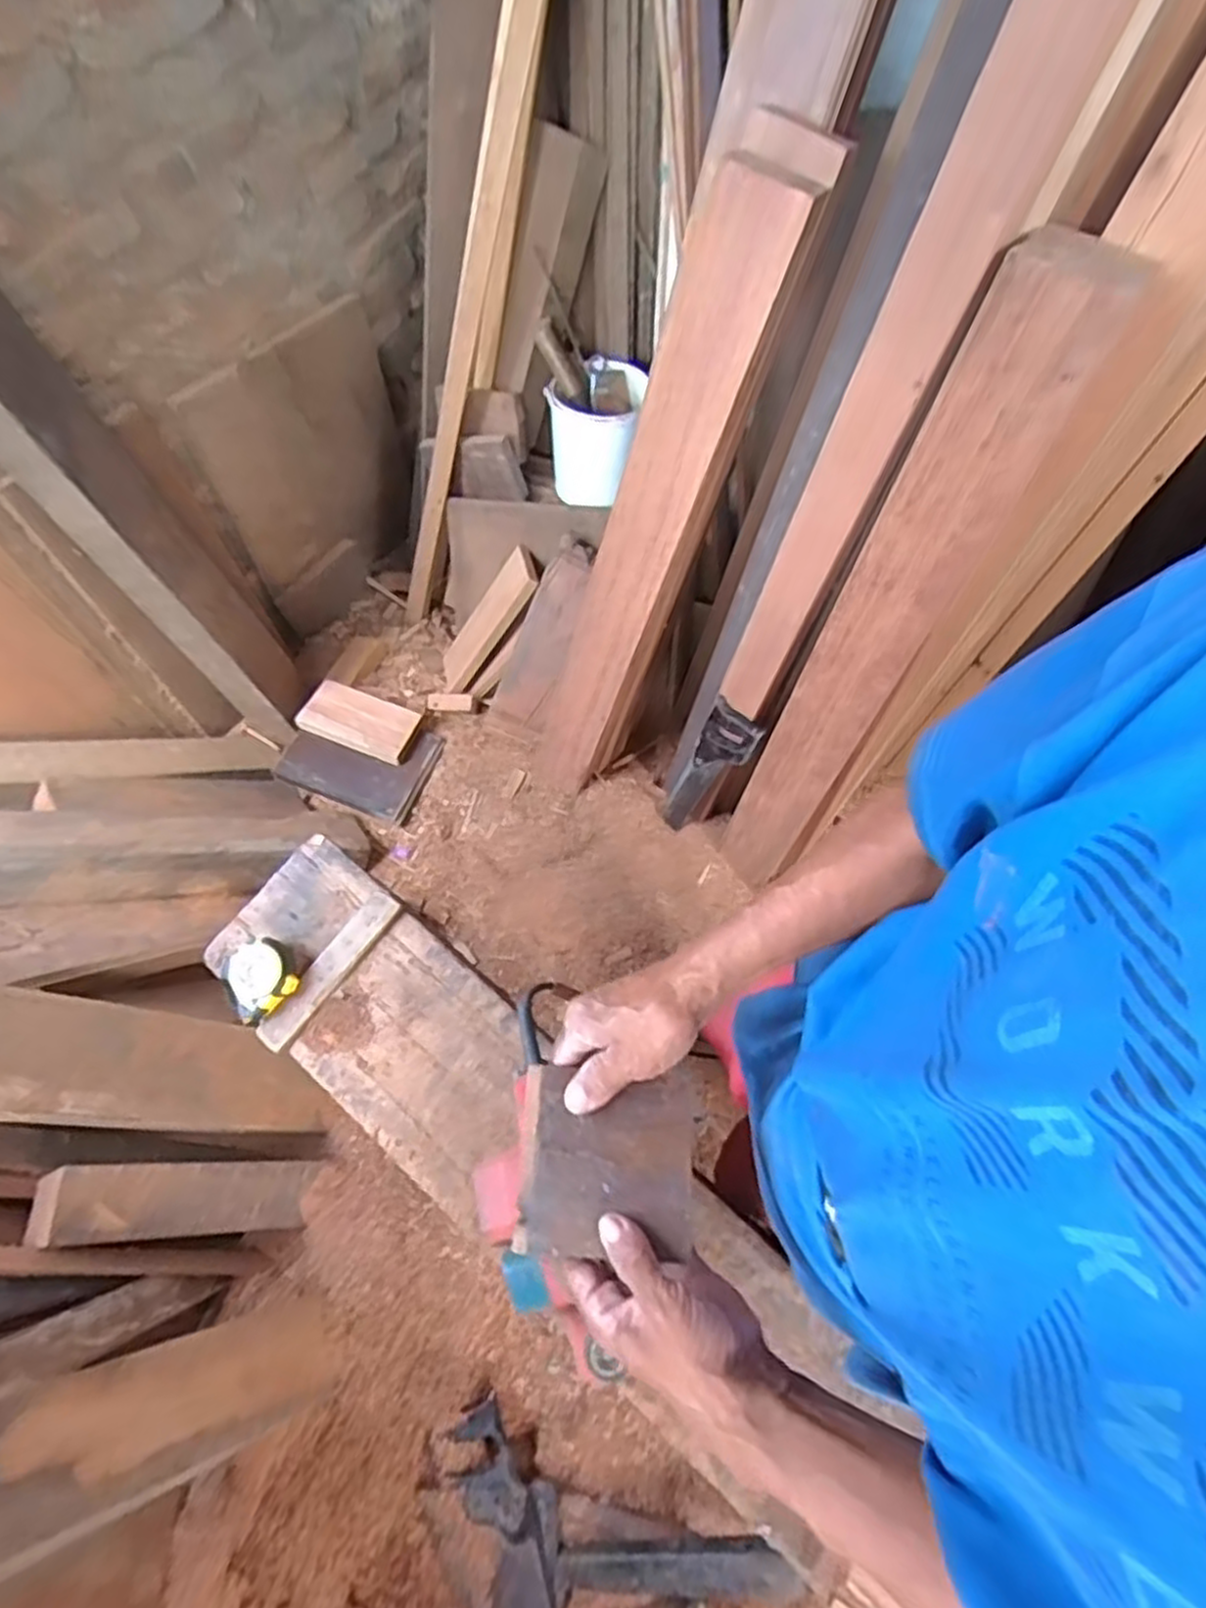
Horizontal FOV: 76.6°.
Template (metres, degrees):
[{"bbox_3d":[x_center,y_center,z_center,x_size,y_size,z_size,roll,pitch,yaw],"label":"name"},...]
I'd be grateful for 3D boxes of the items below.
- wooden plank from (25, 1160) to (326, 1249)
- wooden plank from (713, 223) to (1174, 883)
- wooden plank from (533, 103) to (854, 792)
[{"bbox_3d":[-0.531,0.502,0.977,0.316,0.083,0.090,18,68,-37],"label":"wooden plank"},{"bbox_3d":[0.326,-0.169,1.000,0.117,0.971,0.055,30,58,13],"label":"wooden plank"},{"bbox_3d":[0.059,-0.347,1.069,0.120,0.944,0.103,38,50,12],"label":"wooden plank"}]

